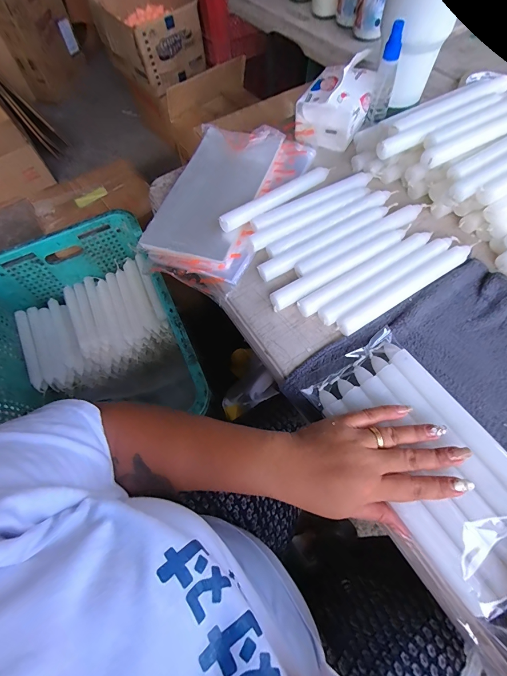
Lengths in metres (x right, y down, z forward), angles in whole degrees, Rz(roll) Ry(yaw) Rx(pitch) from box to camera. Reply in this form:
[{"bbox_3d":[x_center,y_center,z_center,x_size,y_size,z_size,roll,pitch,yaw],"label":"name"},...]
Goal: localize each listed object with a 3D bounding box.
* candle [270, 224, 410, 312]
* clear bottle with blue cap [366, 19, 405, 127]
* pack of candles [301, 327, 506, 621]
[{"bbox_3d":[0.110,-0.085,0.402,0.197,0.020,0.026,-30,64,-10],"label":"candle"},{"bbox_3d":[0.198,-0.391,0.478,0.029,0.121,0.026,16,65,13],"label":"clear bottle with blue cap"},{"bbox_3d":[0.154,0.101,0.287,0.111,0.020,0.215,-29,62,-11],"label":"pack of candles"}]

